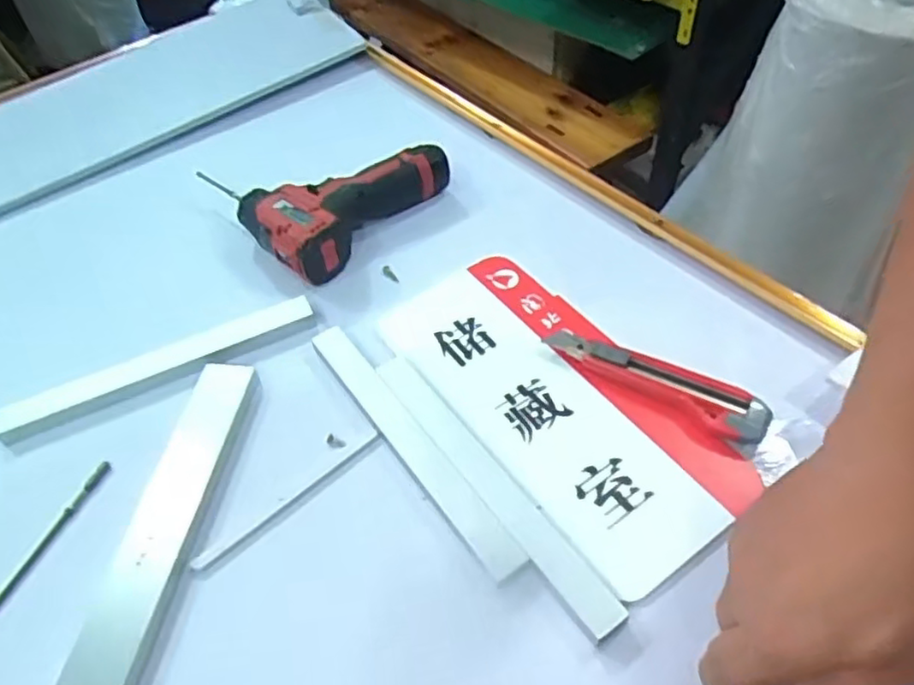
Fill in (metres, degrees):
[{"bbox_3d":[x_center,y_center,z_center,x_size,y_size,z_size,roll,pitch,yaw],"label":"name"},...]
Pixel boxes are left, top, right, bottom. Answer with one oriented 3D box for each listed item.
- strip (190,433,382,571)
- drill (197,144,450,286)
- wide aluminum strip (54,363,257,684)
[{"bbox_3d":[-0.113,0.104,0.453,0.145,0.004,0.008,-36,56,-21],"label":"strip"},{"bbox_3d":[-0.108,-0.142,0.627,0.140,0.055,0.185,34,62,29],"label":"drill"},{"bbox_3d":[-0.202,0.153,0.417,0.048,0.015,0.342,3,51,9],"label":"wide aluminum strip"}]

